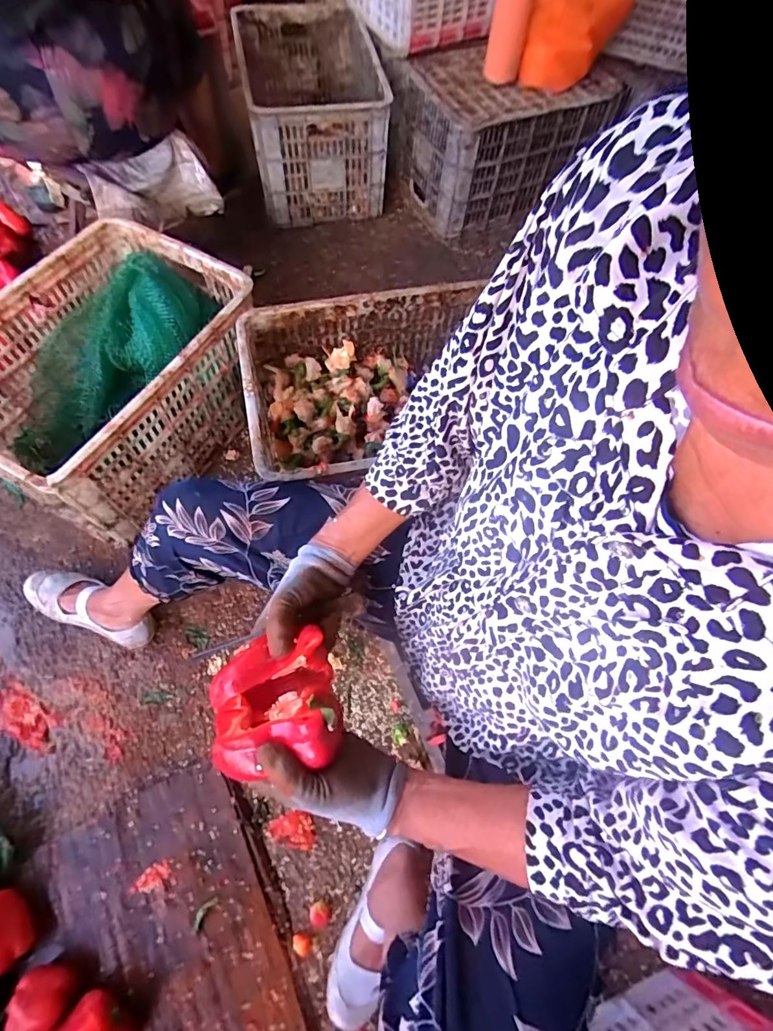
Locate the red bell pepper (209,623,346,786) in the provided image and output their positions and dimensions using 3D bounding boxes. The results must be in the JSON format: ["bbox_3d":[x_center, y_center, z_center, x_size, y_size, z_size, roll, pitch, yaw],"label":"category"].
[{"bbox_3d":[-0.099,0.169,0.425,0.105,0.061,0.108,-11,66,-9],"label":"red bell pepper"}]

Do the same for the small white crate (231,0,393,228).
[{"bbox_3d":[-0.215,-1.174,1.374,0.352,0.312,0.577,-10,66,-8],"label":"small white crate"}]

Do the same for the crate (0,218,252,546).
[{"bbox_3d":[-0.522,-0.255,0.928,0.354,0.287,0.513,28,66,10],"label":"crate"}]

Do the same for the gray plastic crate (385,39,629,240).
[{"bbox_3d":[0.306,-1.107,1.353,0.515,0.278,0.398,-25,69,-14],"label":"gray plastic crate"}]

